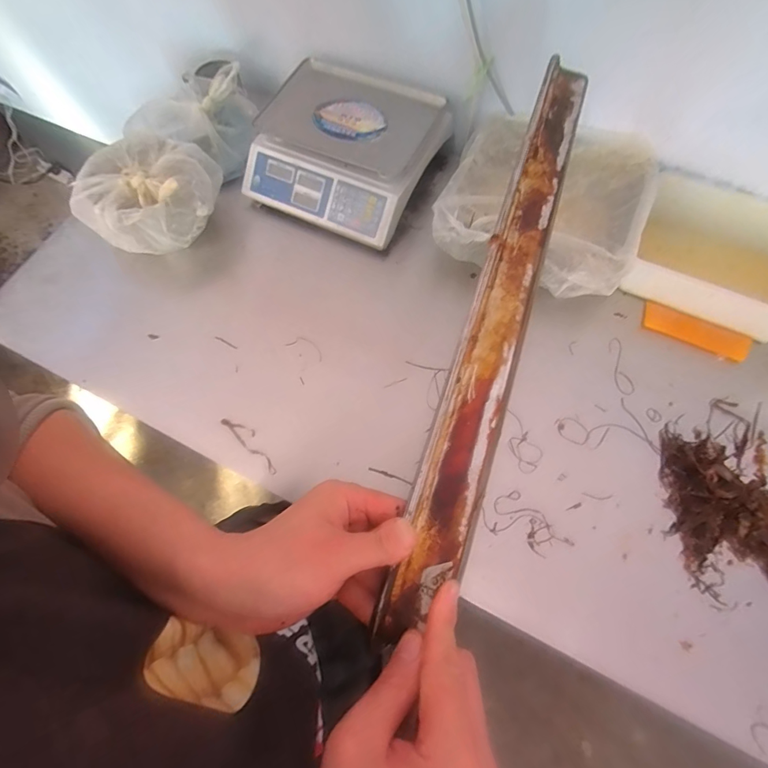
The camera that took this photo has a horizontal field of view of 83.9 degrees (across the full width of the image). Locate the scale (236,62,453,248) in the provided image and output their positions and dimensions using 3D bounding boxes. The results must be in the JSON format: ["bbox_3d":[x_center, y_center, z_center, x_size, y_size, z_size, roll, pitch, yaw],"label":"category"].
[{"bbox_3d":[-0.082,-0.475,0.882,0.333,0.124,0.333,26,72,12],"label":"scale"}]

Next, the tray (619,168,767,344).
[{"bbox_3d":[0.609,-0.220,0.759,0.303,0.087,0.230,26,72,12],"label":"tray"}]

